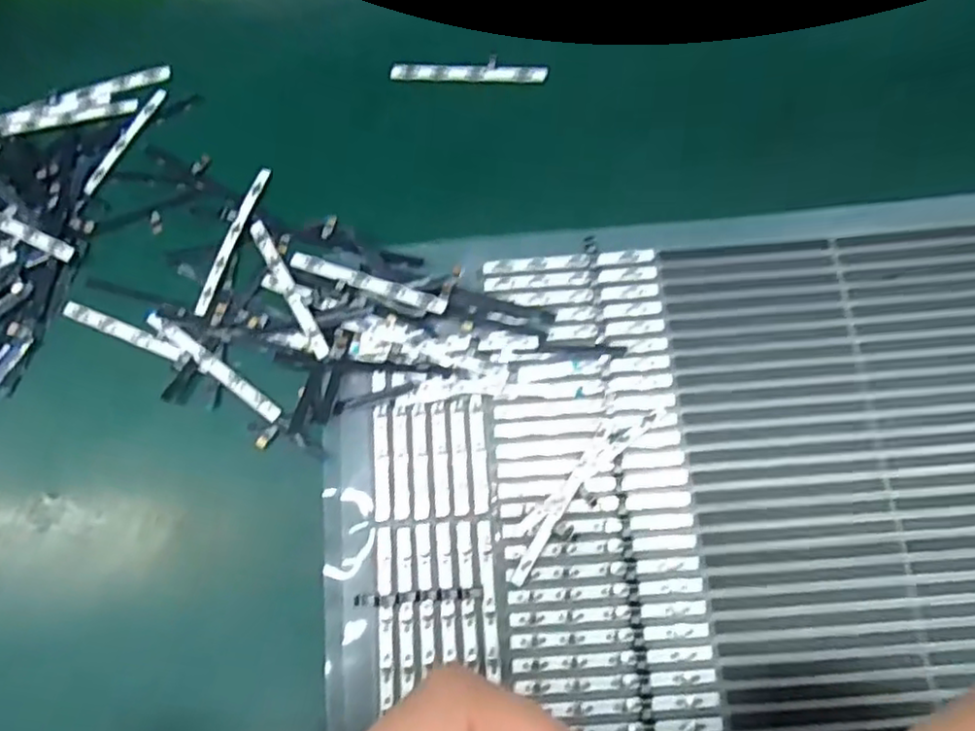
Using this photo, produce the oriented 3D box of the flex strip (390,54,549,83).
[{"bbox_3d":[-0.007,-0.115,0.257,0.060,0.004,0.010,1,76,2],"label":"flex strip"}]

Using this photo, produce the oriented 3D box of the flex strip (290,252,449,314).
[{"bbox_3d":[-0.041,-0.029,0.227,0.059,0.004,0.007,18,76,13],"label":"flex strip"}]

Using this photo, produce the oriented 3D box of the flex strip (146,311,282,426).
[{"bbox_3d":[-0.094,0.000,0.225,0.059,0.004,0.005,36,80,10],"label":"flex strip"}]

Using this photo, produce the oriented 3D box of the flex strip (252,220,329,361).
[{"bbox_3d":[-0.070,-0.027,0.231,0.005,0.005,0.059,-29,77,-6],"label":"flex strip"}]

